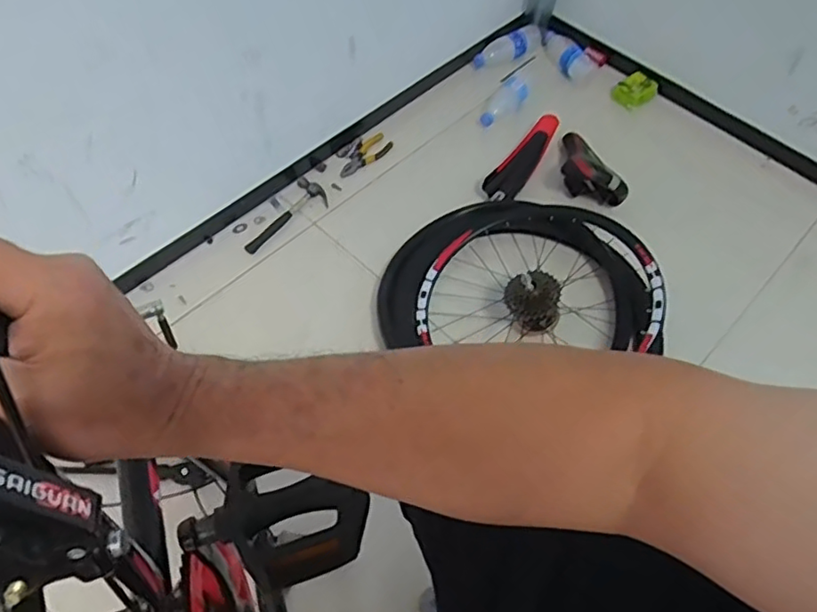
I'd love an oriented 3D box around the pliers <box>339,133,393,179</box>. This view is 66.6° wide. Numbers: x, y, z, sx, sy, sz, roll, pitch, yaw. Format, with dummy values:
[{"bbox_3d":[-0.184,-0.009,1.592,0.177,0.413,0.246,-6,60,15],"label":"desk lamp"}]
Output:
[{"bbox_3d":[-0.101,-0.342,1.429,0.143,0.015,0.055,-43,68,-12],"label":"pliers"}]

